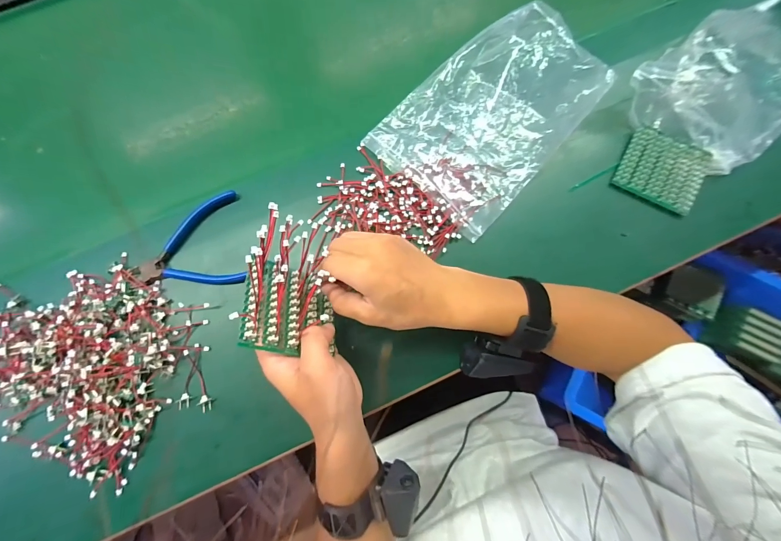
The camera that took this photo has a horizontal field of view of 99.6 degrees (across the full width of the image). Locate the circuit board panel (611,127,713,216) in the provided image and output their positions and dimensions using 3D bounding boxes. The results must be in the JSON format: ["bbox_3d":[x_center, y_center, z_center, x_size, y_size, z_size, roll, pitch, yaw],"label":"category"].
[{"bbox_3d":[0.310,-0.117,0.375,0.084,0.008,0.080,29,86,9],"label":"circuit board panel"}]

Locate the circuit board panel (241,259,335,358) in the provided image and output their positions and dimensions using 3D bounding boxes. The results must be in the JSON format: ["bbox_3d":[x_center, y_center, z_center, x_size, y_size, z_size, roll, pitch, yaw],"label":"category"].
[{"bbox_3d":[-0.086,0.032,0.286,0.080,0.010,0.079,20,49,-39],"label":"circuit board panel"}]

